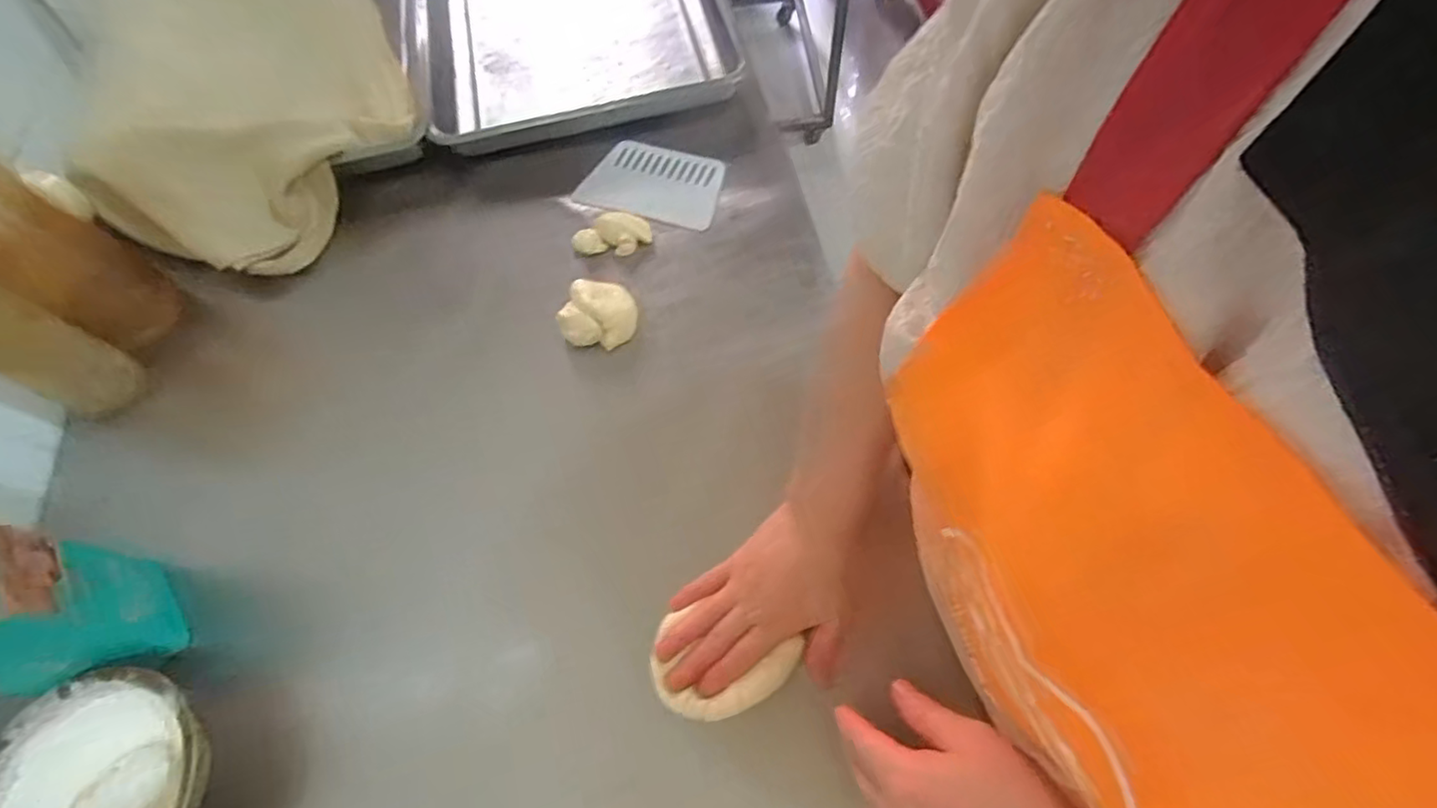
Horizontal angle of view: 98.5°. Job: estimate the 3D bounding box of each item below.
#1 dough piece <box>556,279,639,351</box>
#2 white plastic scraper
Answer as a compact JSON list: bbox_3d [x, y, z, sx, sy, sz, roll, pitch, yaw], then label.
[{"bbox_3d":[-0.117,-0.093,0.612,0.072,0.038,0.067,3,64,5],"label":"dough piece"},{"bbox_3d":[-0.078,-0.252,0.708,0.159,0.011,0.100,12,65,7],"label":"white plastic scraper"}]

